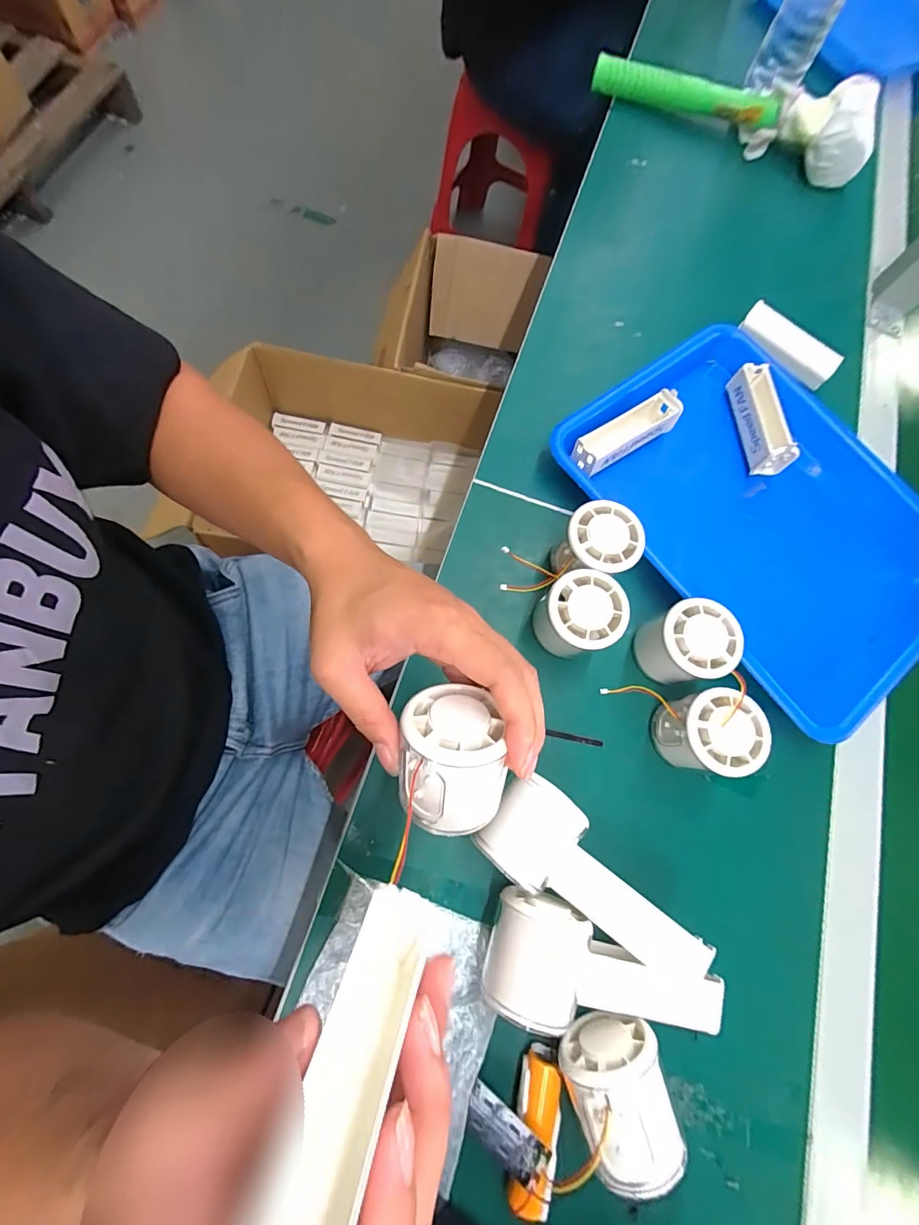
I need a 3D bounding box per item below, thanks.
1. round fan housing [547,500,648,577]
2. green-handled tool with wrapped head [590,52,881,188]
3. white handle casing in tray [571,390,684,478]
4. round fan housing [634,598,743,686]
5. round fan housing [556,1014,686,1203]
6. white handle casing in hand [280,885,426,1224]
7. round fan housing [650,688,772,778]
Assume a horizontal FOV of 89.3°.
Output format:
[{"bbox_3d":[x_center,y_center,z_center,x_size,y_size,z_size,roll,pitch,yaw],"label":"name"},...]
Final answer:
[{"bbox_3d":[0.106,-0.048,0.370,0.055,0.059,0.060,2,74,-7],"label":"round fan housing"},{"bbox_3d":[0.320,-0.601,0.546,0.325,0.065,0.095,24,72,0],"label":"green-handled tool with wrapped head"},{"bbox_3d":[0.147,-0.158,0.410,0.104,0.025,0.029,-31,80,-15],"label":"white handle casing in tray"},{"bbox_3d":[0.173,0.024,0.353,0.056,0.051,0.054,2,74,-7],"label":"round fan housing"},{"bbox_3d":[0.094,0.285,0.277,0.059,0.053,0.064,-17,77,-12],"label":"round fan housing"},{"bbox_3d":[-0.034,0.146,0.143,0.028,0.101,0.038,17,116,3],"label":"white handle casing in hand"},{"bbox_3d":[0.179,0.087,0.337,0.060,0.057,0.055,2,74,-7],"label":"round fan housing"}]

